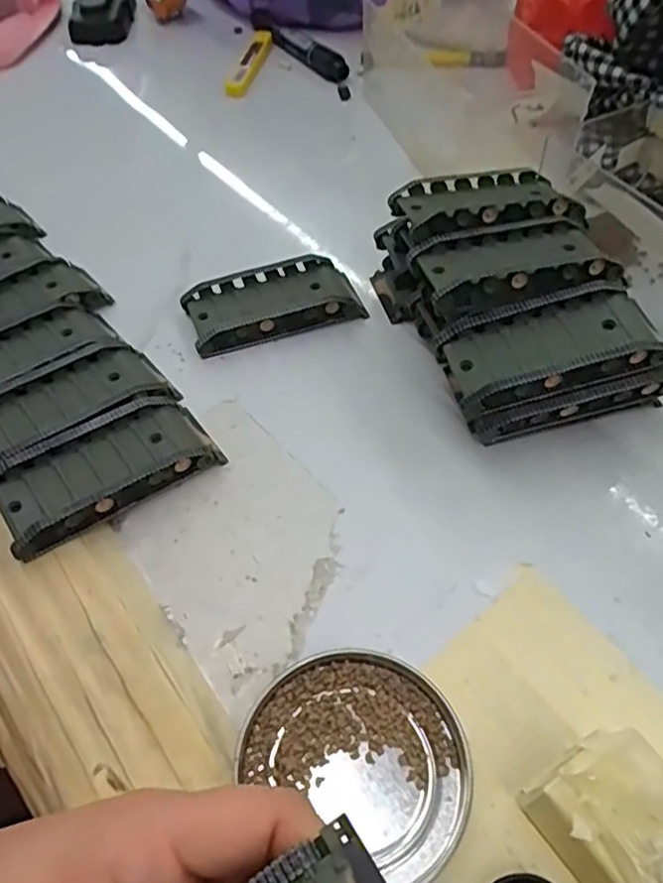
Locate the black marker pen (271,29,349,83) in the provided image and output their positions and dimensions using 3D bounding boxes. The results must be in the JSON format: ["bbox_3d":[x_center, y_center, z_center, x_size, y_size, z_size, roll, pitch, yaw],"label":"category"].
[{"bbox_3d":[-0.019,-0.338,0.563,0.015,0.014,0.094,-32,59,-21],"label":"black marker pen"}]

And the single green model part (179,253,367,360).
[{"bbox_3d":[-0.033,-0.079,0.370,0.095,0.019,0.044,-17,55,-12],"label":"single green model part"}]

